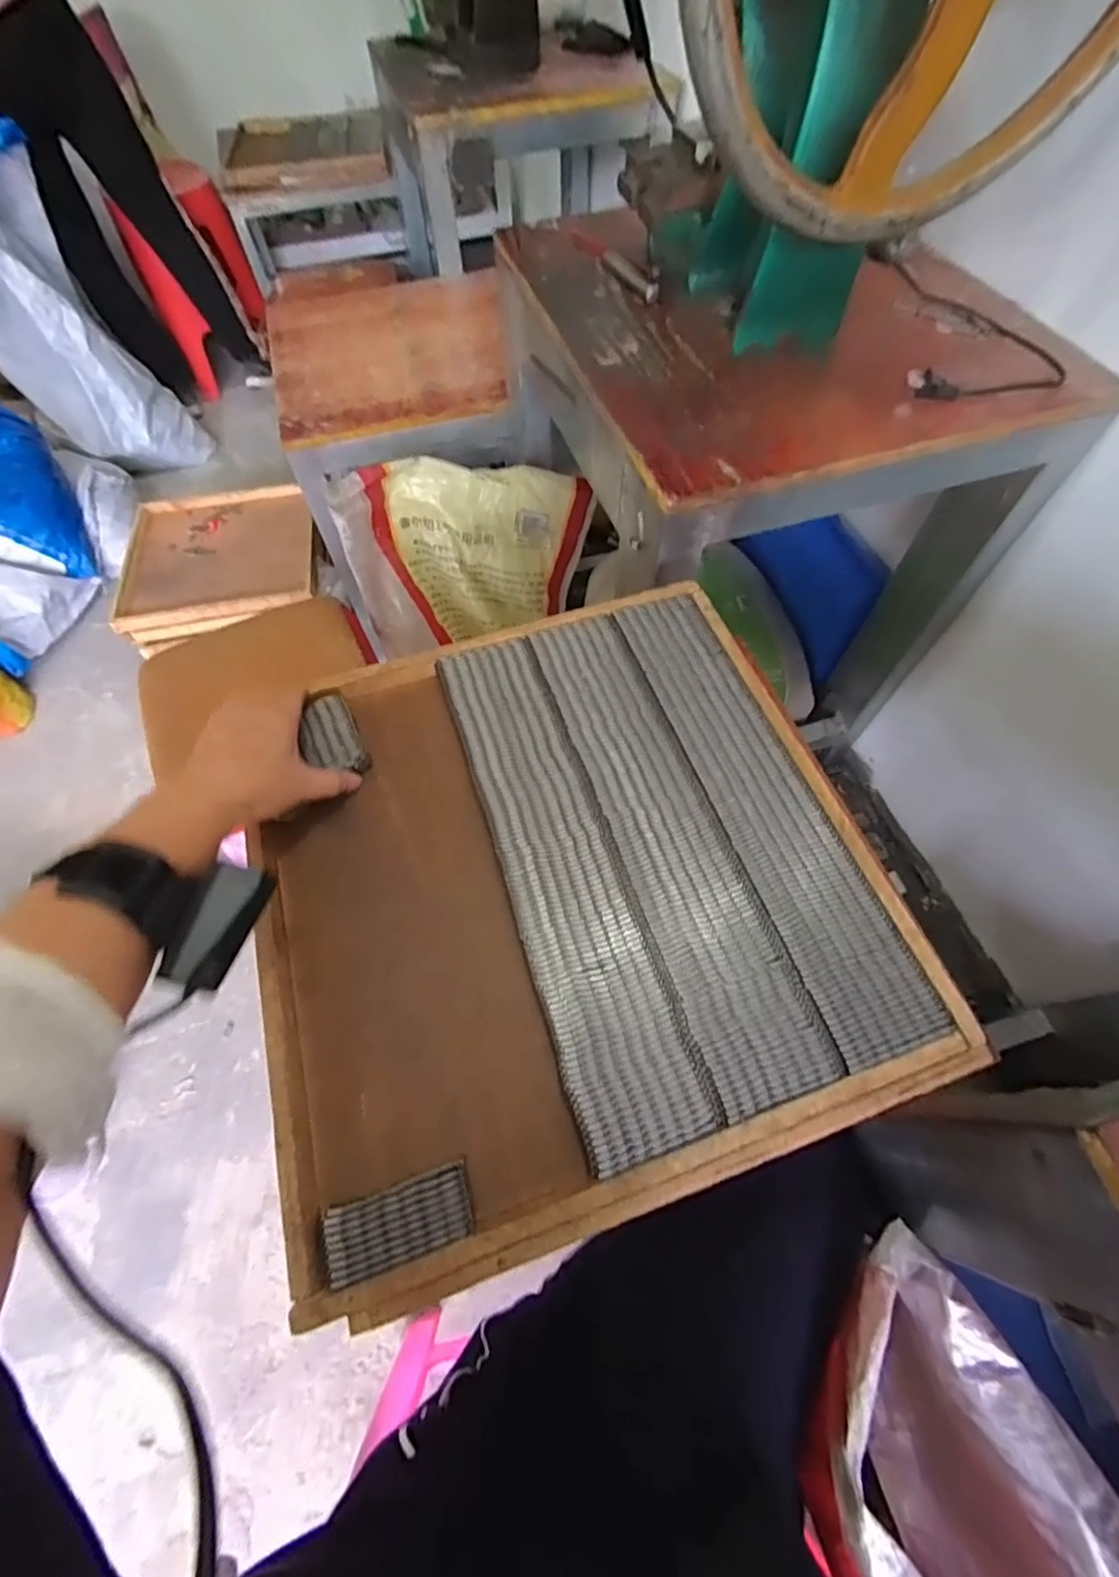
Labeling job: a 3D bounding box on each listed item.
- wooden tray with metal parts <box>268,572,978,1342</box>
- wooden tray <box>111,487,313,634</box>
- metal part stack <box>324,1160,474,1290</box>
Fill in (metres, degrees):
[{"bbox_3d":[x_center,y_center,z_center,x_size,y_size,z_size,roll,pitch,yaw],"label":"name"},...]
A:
[{"bbox_3d":[0.004,0.052,0.417,0.401,0.035,0.395,-17,63,-8],"label":"wooden tray with metal parts"},{"bbox_3d":[-0.753,-0.532,1.294,0.396,0.033,0.417,-11,62,-5],"label":"wooden tray"},{"bbox_3d":[-0.084,0.236,0.319,0.074,0.032,0.034,-16,63,-7],"label":"metal part stack"}]

